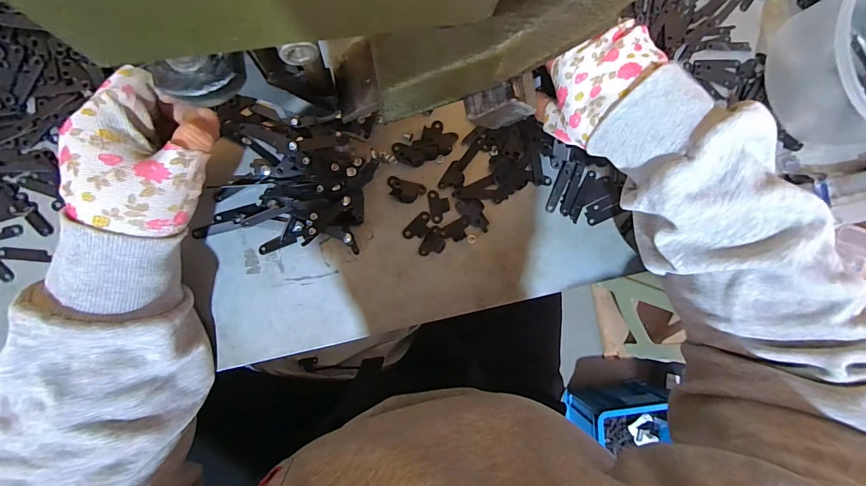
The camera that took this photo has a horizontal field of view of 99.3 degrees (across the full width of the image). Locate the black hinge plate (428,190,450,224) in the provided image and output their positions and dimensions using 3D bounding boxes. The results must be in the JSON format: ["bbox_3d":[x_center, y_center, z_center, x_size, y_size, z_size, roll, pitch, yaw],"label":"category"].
[{"bbox_3d":[0.006,-0.032,0.322,0.017,0.006,0.029,-9,89,-8],"label":"black hinge plate"}]

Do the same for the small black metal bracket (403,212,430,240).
[{"bbox_3d":[-0.012,-0.013,0.320,0.016,0.004,0.029,45,83,-4],"label":"small black metal bracket"}]

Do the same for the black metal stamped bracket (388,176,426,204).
[{"bbox_3d":[-0.024,-0.045,0.318,0.033,0.008,0.020,16,86,-6],"label":"black metal stamped bracket"}]

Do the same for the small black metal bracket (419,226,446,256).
[{"bbox_3d":[0.001,0.000,0.321,0.019,0.004,0.028,27,85,-5],"label":"small black metal bracket"}]

